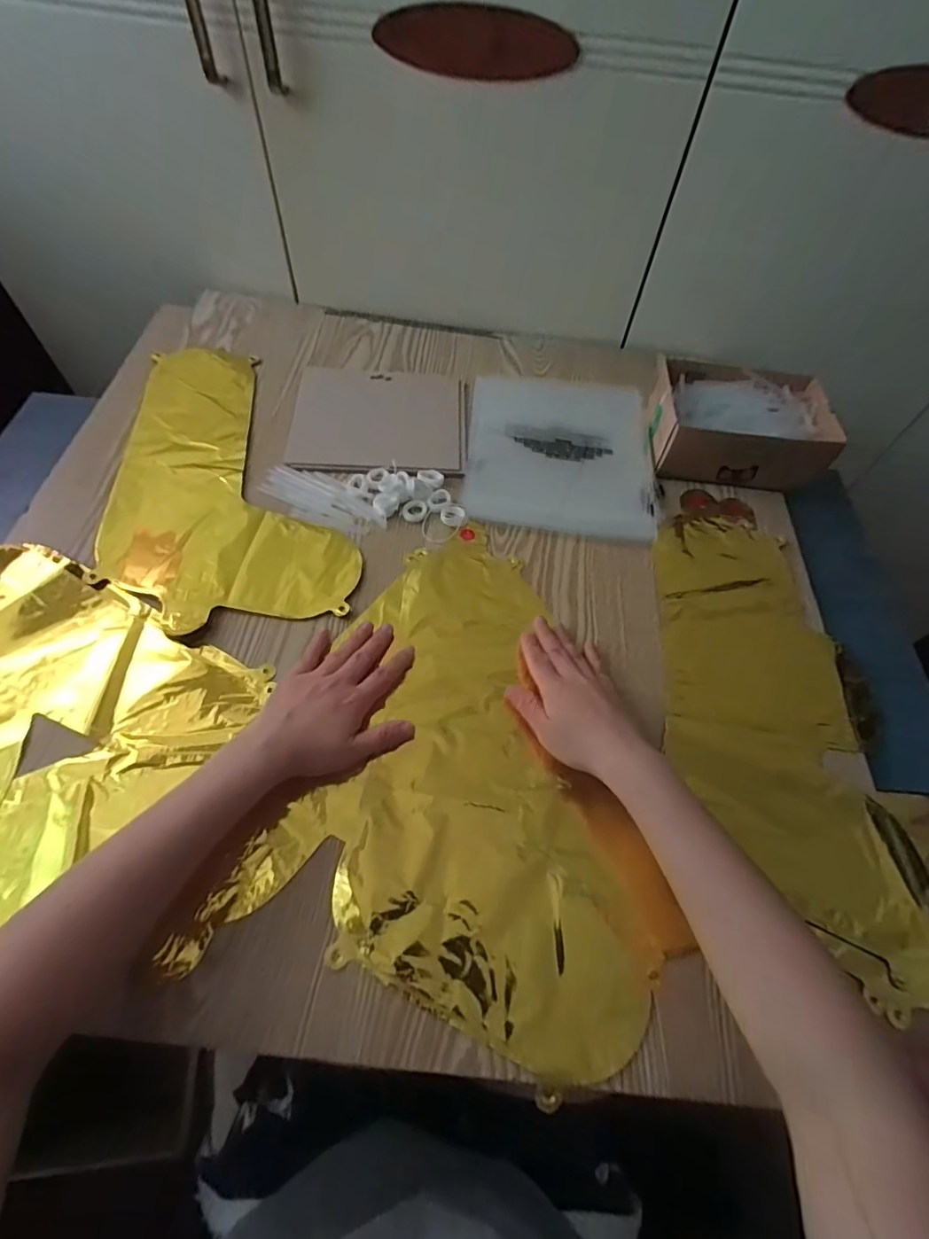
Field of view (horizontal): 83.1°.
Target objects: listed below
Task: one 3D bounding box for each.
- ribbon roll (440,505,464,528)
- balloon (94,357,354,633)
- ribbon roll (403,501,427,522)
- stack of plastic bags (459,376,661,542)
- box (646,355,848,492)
[{"bbox_3d":[-0.012,-0.108,0.550,0.024,0.008,0.025,2,60,-3],"label":"ribbon roll"},{"bbox_3d":[-0.248,-0.163,0.559,0.229,0.010,0.391,-7,61,-9],"label":"balloon"},{"bbox_3d":[-0.051,-0.114,0.547,0.023,0.004,0.026,33,62,14],"label":"ribbon roll"},{"bbox_3d":[0.111,-0.200,0.609,0.208,0.013,0.233,7,59,-1],"label":"stack of plastic bags"},{"bbox_3d":[0.311,-0.224,0.604,0.193,0.064,0.144,7,59,0],"label":"box"}]

